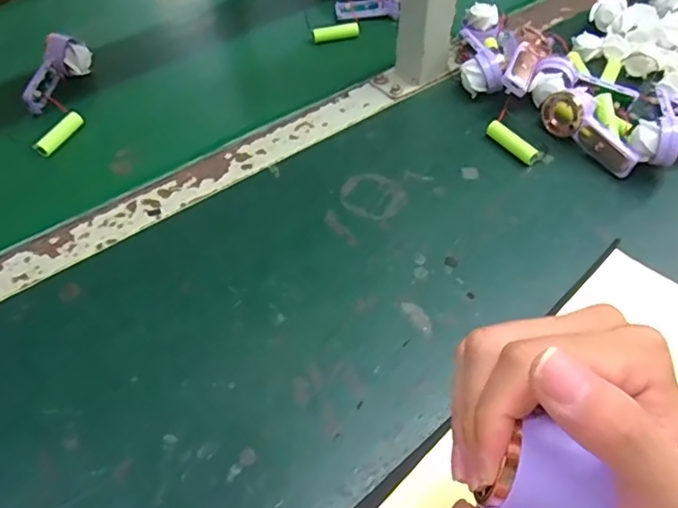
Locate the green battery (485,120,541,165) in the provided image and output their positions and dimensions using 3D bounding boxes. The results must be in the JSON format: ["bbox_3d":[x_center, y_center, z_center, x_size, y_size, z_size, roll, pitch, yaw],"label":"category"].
[{"bbox_3d":[0.153,-0.099,0.492,0.015,0.015,0.050,-37,62,-23],"label":"green battery"}]

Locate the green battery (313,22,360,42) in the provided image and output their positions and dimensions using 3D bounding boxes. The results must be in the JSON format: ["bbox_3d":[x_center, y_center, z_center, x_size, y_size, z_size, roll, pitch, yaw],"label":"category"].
[{"bbox_3d":[-0.003,-0.245,0.613,0.051,0.013,0.013,-9,55,-6],"label":"green battery"}]

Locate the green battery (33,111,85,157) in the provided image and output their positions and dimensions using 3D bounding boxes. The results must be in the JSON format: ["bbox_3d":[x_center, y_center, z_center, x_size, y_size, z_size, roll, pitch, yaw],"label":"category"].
[{"bbox_3d":[-0.262,-0.114,0.522,0.014,0.012,0.053,24,58,17],"label":"green battery"}]

